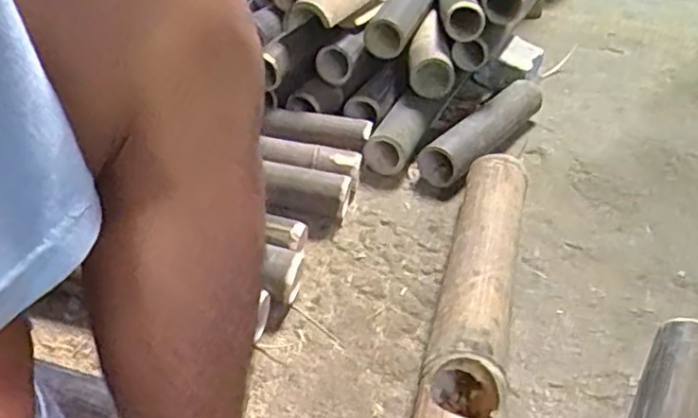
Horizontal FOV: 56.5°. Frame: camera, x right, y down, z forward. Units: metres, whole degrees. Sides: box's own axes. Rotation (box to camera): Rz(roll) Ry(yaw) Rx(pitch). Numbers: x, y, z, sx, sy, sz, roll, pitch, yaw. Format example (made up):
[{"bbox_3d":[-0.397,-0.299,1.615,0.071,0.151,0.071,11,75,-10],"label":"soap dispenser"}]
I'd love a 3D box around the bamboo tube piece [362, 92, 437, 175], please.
[{"bbox_3d":[0.080,-0.117,0.997,0.070,0.066,0.151,17,39,15],"label":"bamboo tube piece"}]

